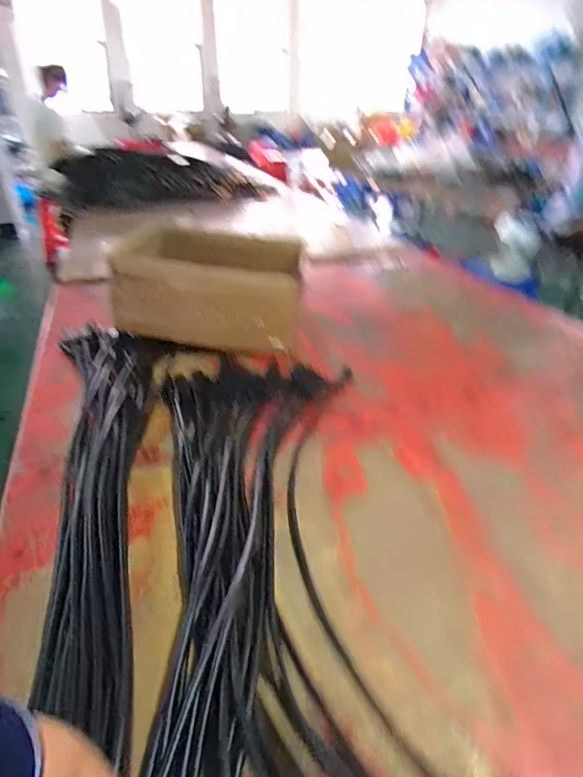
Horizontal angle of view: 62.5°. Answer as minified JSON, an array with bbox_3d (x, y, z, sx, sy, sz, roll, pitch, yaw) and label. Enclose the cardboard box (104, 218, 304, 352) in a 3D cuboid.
[{"bbox_3d":[-0.182,-0.243,1.093,0.382,0.182,0.323,0,31,1],"label":"cardboard box"}]

